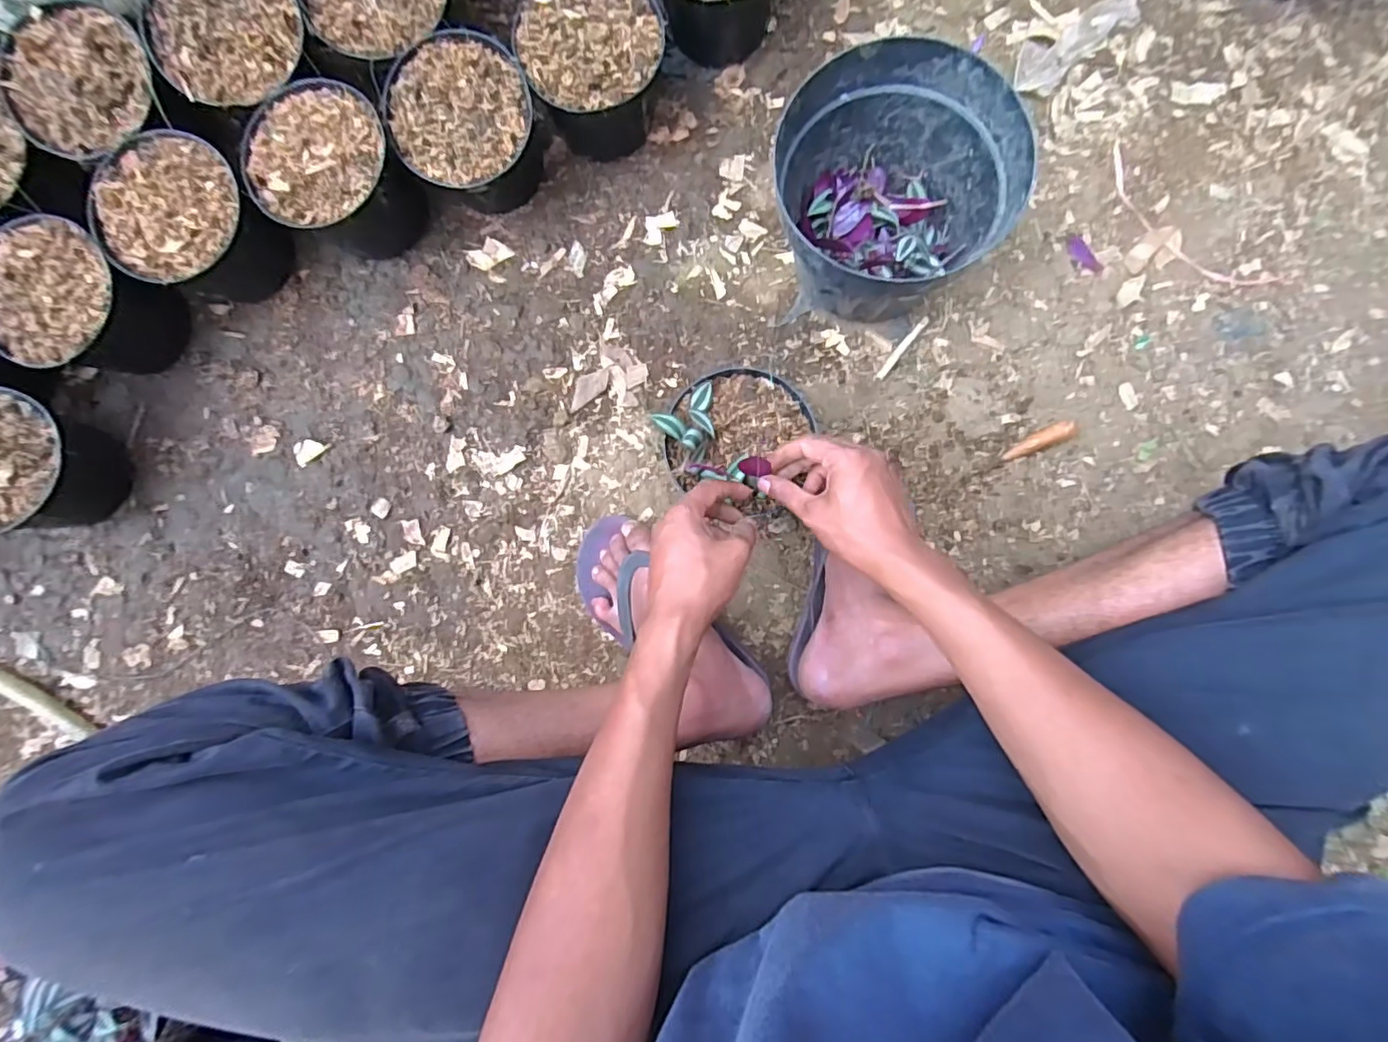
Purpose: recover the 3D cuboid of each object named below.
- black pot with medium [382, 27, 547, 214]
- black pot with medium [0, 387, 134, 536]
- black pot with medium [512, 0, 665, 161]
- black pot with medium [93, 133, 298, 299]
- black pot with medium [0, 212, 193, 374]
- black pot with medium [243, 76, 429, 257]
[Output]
[{"bbox_3d":[-0.237,-0.417,0.642,0.139,0.110,0.149,0,88,2],"label":"black pot with medium"},{"bbox_3d":[-0.719,-0.060,0.645,0.143,0.119,0.142,0,88,2],"label":"black pot with medium"},{"bbox_3d":[-0.103,-0.478,0.635,0.136,0.112,0.133,-7,87,2],"label":"black pot with medium"},{"bbox_3d":[-0.526,-0.314,0.643,0.148,0.121,0.145,0,88,2],"label":"black pot with medium"},{"bbox_3d":[-0.652,-0.229,0.647,0.141,0.118,0.141,0,88,2],"label":"black pot with medium"},{"bbox_3d":[-0.380,-0.368,0.644,0.139,0.116,0.136,0,88,2],"label":"black pot with medium"}]

